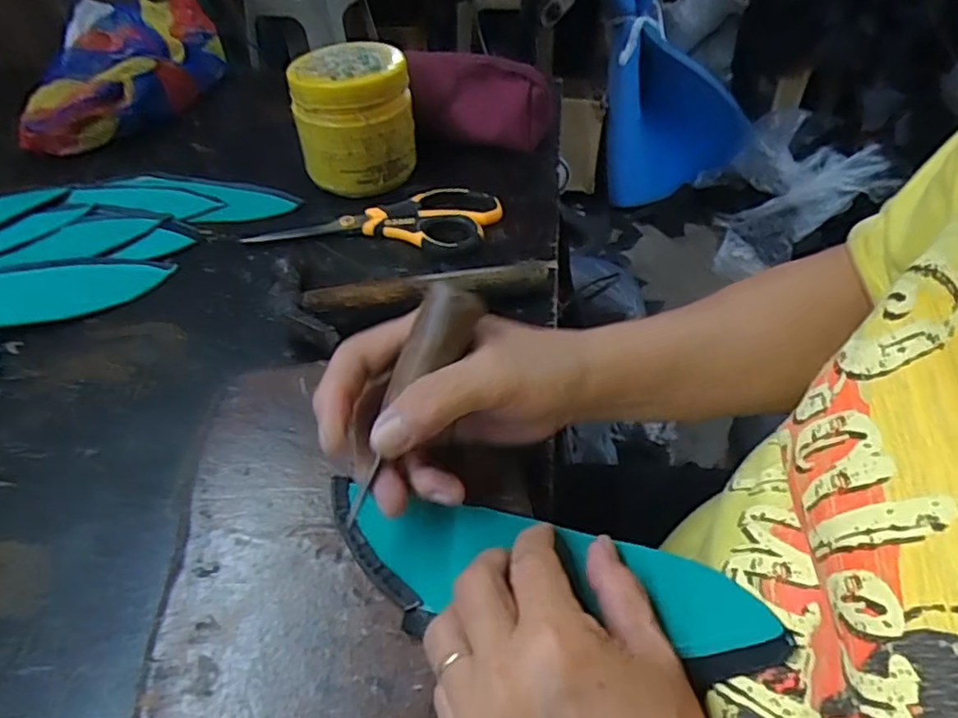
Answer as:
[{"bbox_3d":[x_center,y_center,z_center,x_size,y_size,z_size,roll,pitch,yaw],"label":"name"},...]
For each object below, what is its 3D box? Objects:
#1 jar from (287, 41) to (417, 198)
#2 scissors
[{"bbox_3d":[-0.106,-0.204,0.547,0.097,0.099,0.088,-12,47,-7],"label":"jar"},{"bbox_3d":[-0.083,-0.118,0.526,0.201,0.012,0.076,2,47,6],"label":"scissors"}]

